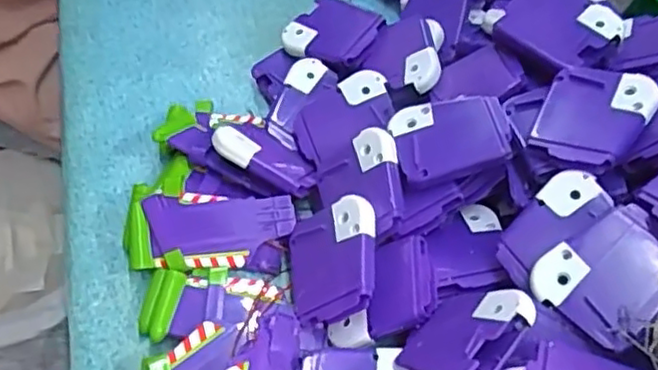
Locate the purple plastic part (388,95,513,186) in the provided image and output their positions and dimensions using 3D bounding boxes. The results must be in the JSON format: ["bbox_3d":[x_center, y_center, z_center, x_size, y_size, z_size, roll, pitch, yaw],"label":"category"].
[{"bbox_3d":[0.066,-0.028,0.362,0.060,0.009,0.049,-20,53,7],"label":"purple plastic part"}]

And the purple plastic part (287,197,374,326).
[{"bbox_3d":[0.002,0.040,0.347,0.051,0.010,0.060,-27,53,27],"label":"purple plastic part"}]

